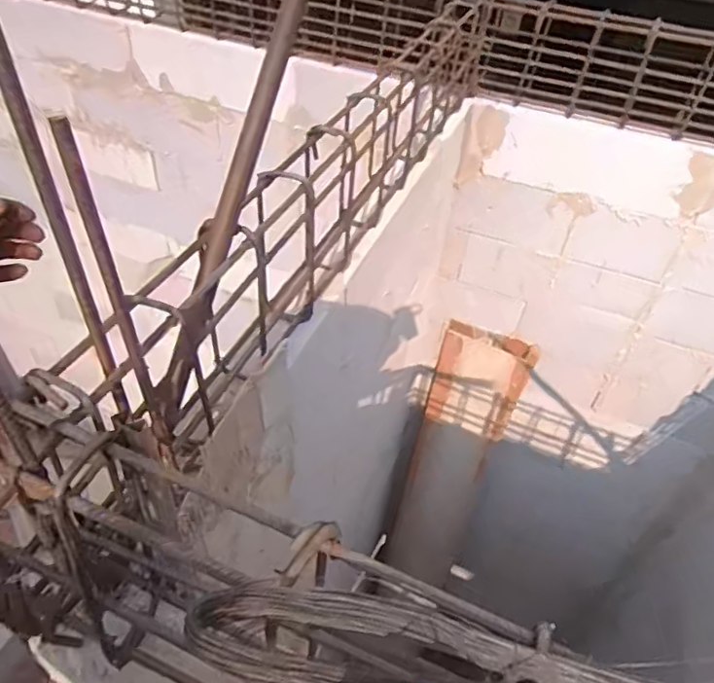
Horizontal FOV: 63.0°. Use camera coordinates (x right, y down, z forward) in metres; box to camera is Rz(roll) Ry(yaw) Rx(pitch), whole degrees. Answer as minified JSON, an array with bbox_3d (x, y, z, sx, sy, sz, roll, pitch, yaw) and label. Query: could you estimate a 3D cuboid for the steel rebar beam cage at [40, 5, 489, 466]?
[{"bbox_3d":[0.002,-0.308,1.042,0.103,0.247,1.404,18,47,13],"label":"steel rebar beam cage"}]

